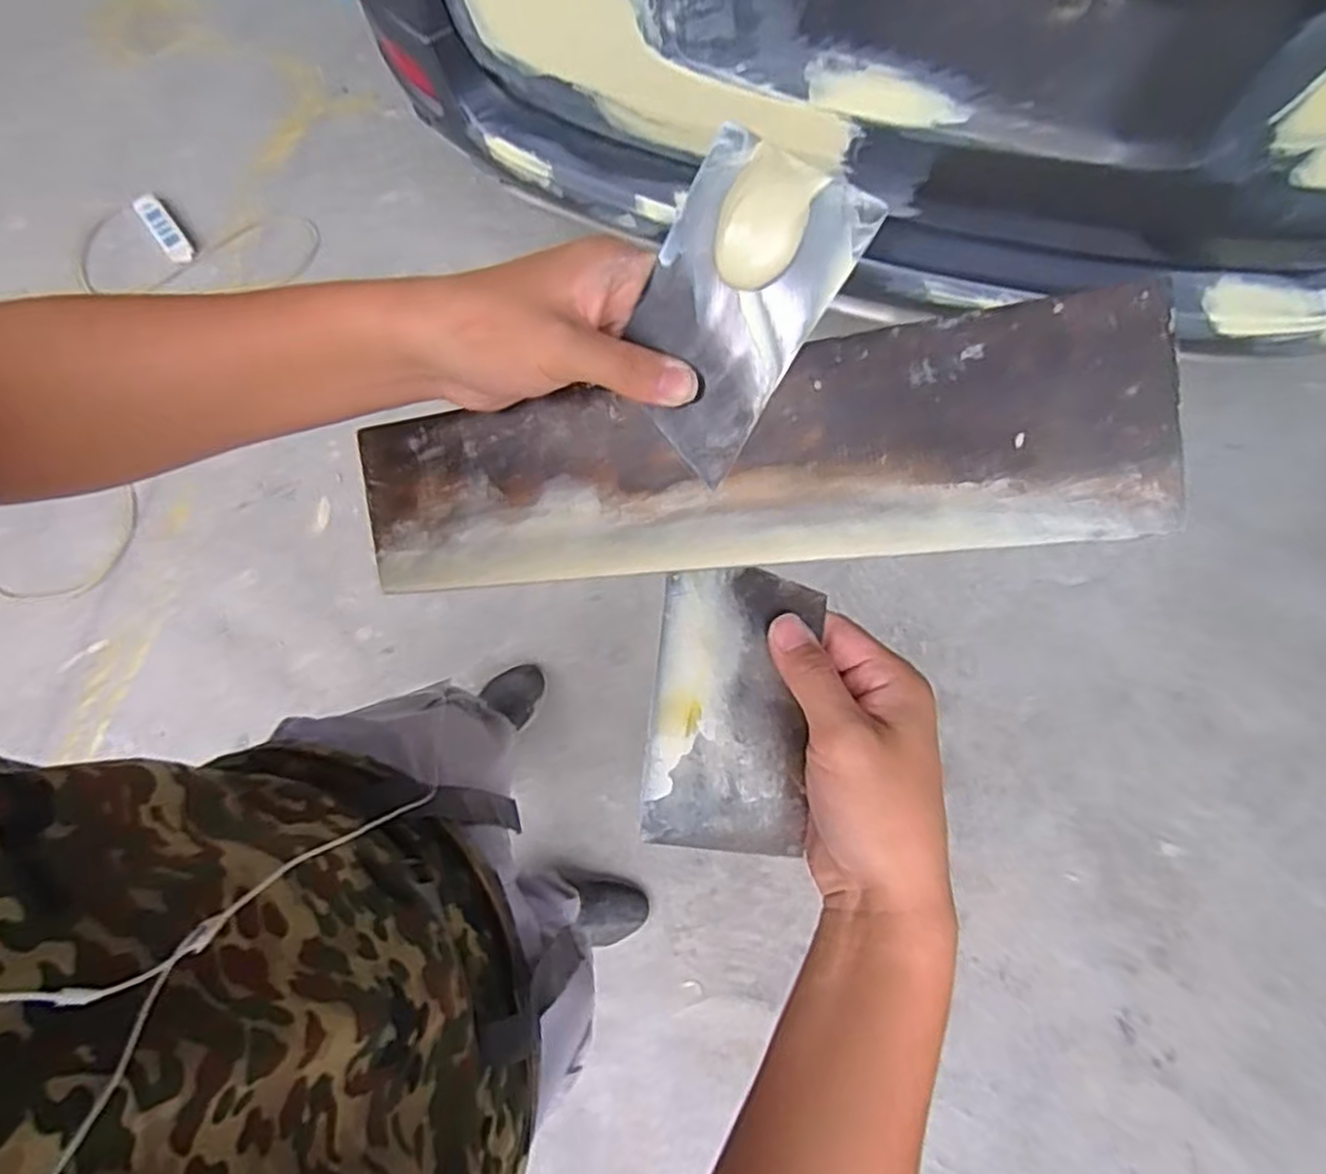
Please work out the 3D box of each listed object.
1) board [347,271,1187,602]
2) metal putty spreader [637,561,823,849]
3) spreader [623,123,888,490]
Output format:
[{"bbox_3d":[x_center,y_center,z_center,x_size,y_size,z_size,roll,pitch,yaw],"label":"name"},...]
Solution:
[{"bbox_3d":[0.012,-0.051,0.343,0.362,0.004,0.087,-4,95,24],"label":"board"},{"bbox_3d":[0.031,0.056,0.349,0.071,0.004,0.122,6,87,-5],"label":"metal putty spreader"},{"bbox_3d":[0.025,-0.115,0.322,0.072,0.010,0.120,36,114,10],"label":"spreader"}]

